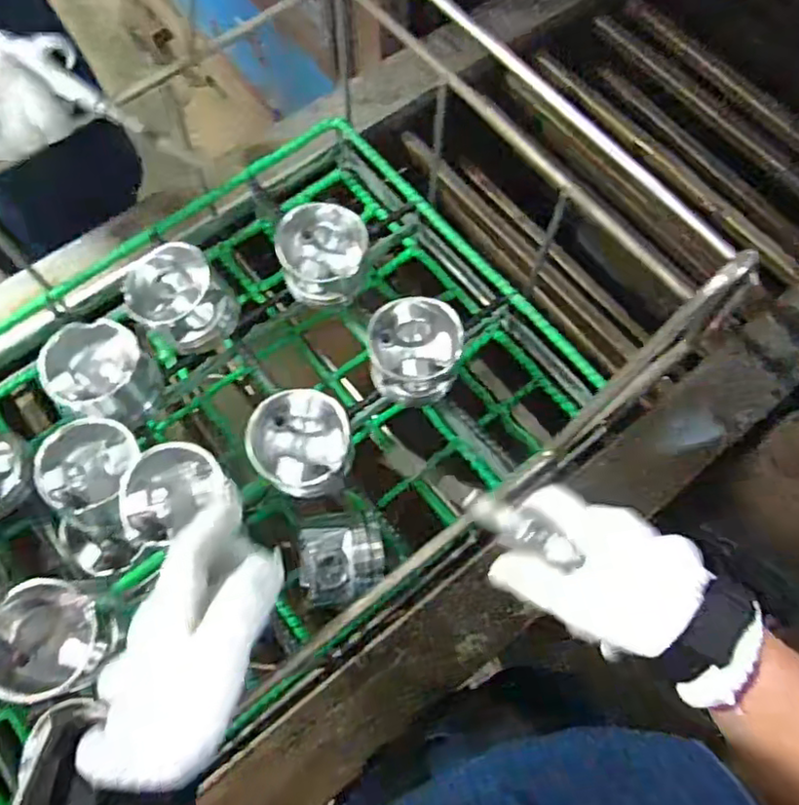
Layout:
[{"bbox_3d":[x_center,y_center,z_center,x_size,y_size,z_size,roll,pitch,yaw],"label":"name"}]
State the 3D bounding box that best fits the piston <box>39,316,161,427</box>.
[{"bbox_3d":[-0.281,-0.028,0.599,0.089,0.052,0.092,-9,70,-5],"label":"piston"}]

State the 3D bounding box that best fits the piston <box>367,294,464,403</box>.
[{"bbox_3d":[0.014,-0.048,0.622,0.088,0.072,0.083,-3,69,-3],"label":"piston"}]

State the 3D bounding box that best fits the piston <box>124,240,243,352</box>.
[{"bbox_3d":[-0.223,-0.102,0.645,0.093,0.079,0.091,43,74,13],"label":"piston"}]

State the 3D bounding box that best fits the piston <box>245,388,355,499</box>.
[{"bbox_3d":[-0.087,0.035,0.565,0.090,0.056,0.087,31,71,10],"label":"piston"}]

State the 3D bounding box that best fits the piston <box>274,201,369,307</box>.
[{"bbox_3d":[-0.079,-0.148,0.646,0.086,0.071,0.089,1,69,-2],"label":"piston"}]

